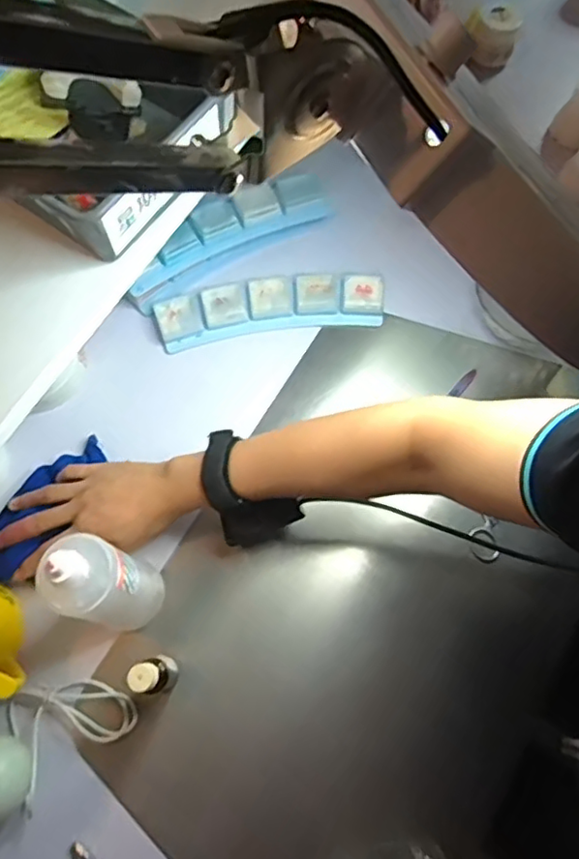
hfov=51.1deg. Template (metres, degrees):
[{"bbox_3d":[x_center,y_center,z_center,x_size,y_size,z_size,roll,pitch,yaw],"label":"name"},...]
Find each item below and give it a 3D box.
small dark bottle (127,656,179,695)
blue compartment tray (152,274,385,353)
[{"bbox_3d":[-0.102,0.190,0.465,0.024,0.078,0.025,0,70,0],"label":"small dark bottle"},{"bbox_3d":[-0.019,-0.126,0.612,0.226,0.021,0.061,-8,71,-2],"label":"blue compartment tray"}]

